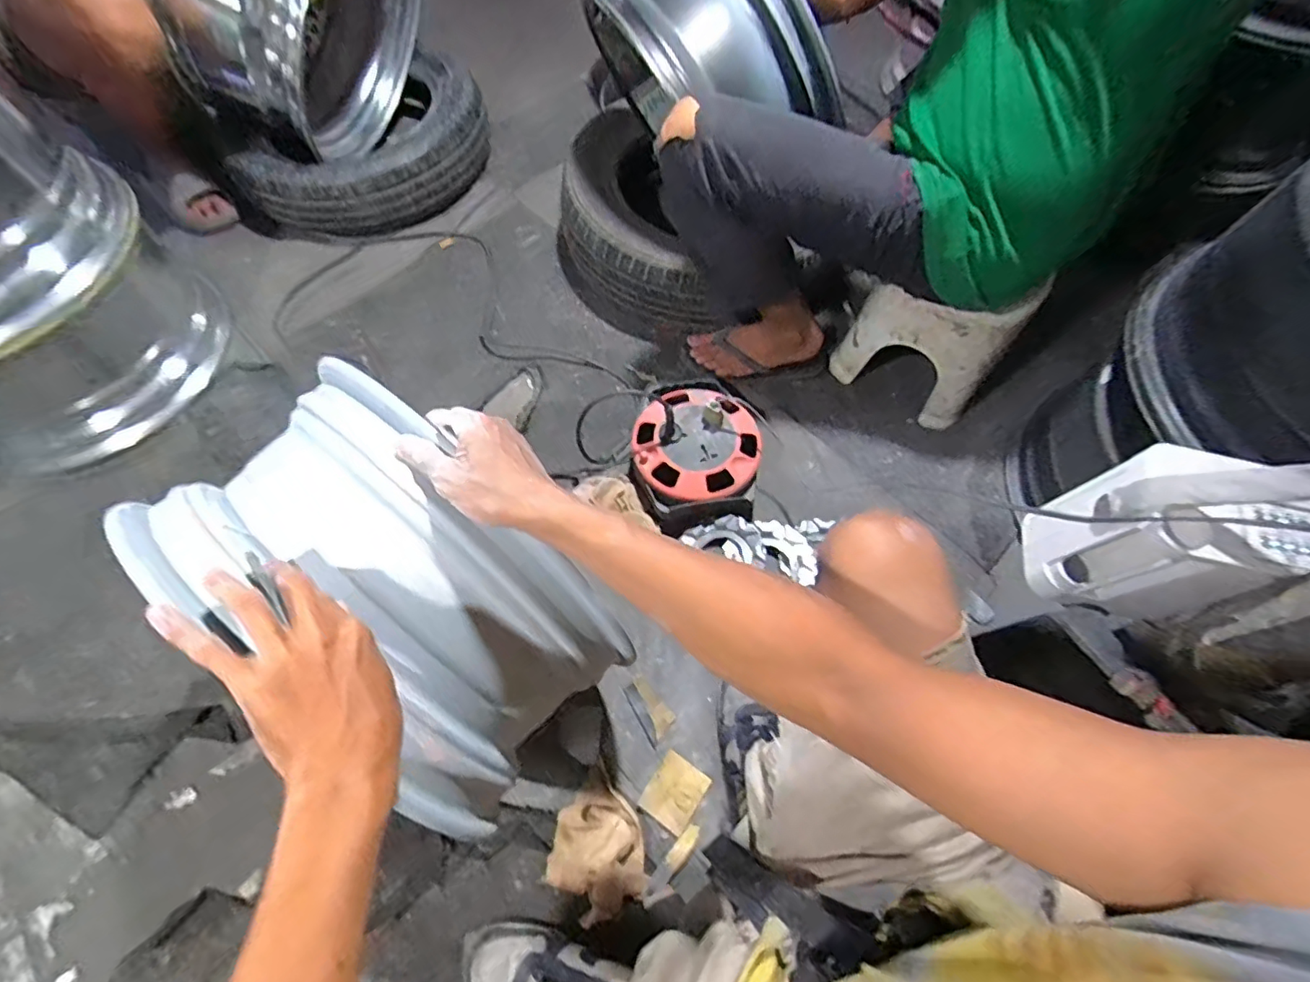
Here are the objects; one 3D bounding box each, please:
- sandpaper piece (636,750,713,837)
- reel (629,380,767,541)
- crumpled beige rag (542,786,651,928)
[{"bbox_3d":[0.027,0.398,0.757,0.067,0.004,0.080,34,67,10],"label":"sandpaper piece"},{"bbox_3d":[0.071,-0.076,0.929,0.210,0.095,0.247,14,65,5],"label":"reel"},{"bbox_3d":[-0.075,0.450,0.708,0.122,0.047,0.130,-23,67,-12],"label":"crumpled beige rag"}]

